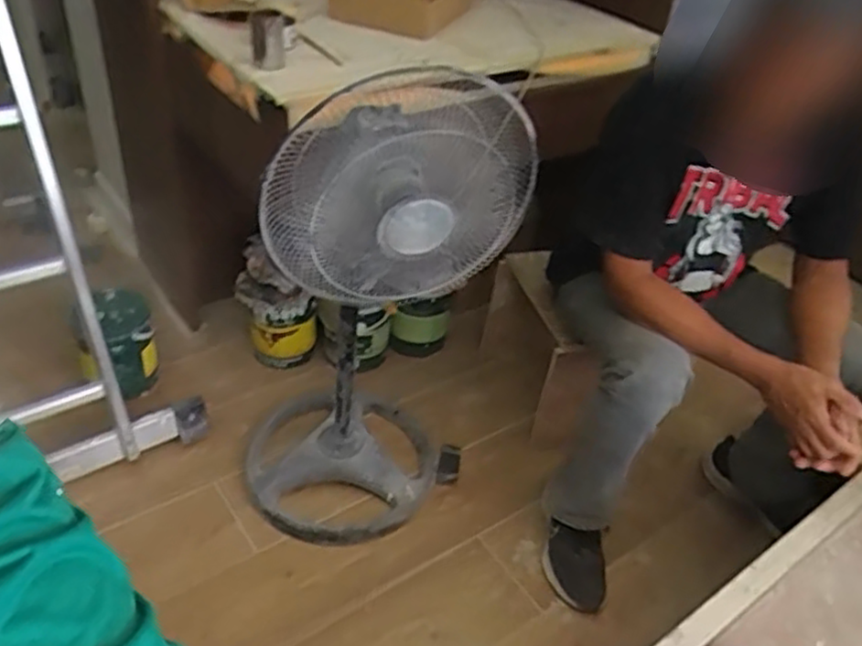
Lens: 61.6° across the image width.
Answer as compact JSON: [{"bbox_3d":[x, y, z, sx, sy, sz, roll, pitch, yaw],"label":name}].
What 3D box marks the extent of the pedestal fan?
[{"bbox_3d":[-0.123,-0.033,1.330,0.430,0.880,0.402,-5,39,-15],"label":"pedestal fan"}]

